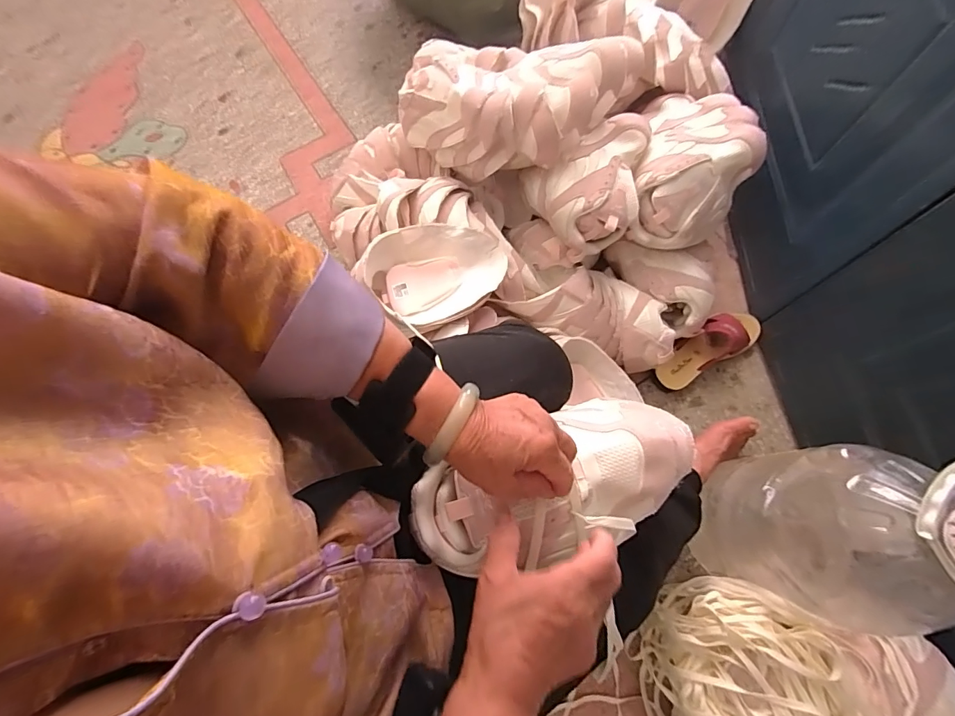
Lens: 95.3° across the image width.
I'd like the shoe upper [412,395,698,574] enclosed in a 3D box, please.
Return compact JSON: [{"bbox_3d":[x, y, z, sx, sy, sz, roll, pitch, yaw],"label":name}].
[{"bbox_3d":[0.069,0.112,0.398,0.255,0.069,0.116,-19,72,-4],"label":"shoe upper"}]

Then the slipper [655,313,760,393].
[{"bbox_3d":[0.429,-0.023,0.805,0.226,0.061,0.079,-28,73,-8],"label":"slipper"}]

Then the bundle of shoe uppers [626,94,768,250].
[{"bbox_3d":[0.364,-0.325,0.729,0.178,0.115,0.275,17,73,8],"label":"bundle of shoe uppers"}]

